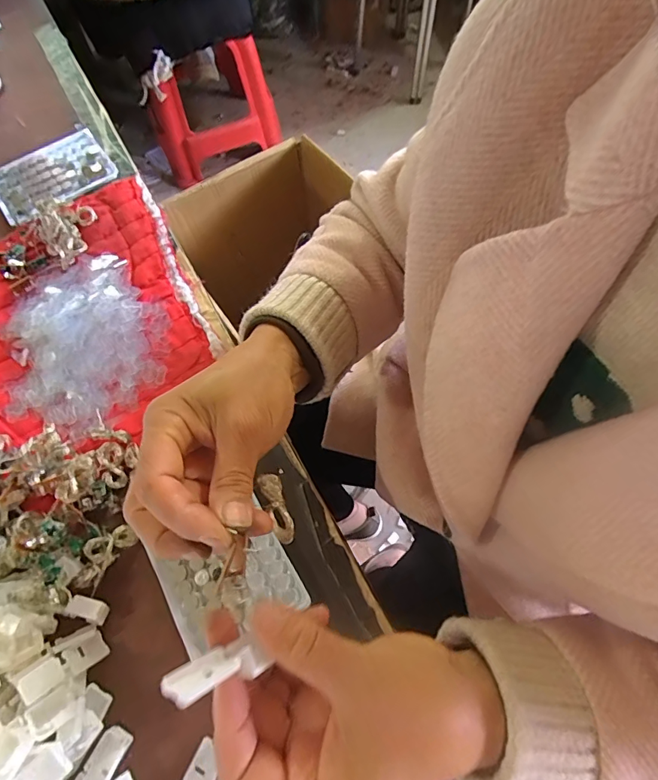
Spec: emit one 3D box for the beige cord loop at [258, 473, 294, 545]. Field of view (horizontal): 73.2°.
[{"bbox_3d":[-0.029,0.064,0.241,0.012,0.008,0.039,-19,68,-7],"label":"beige cord loop"}]

